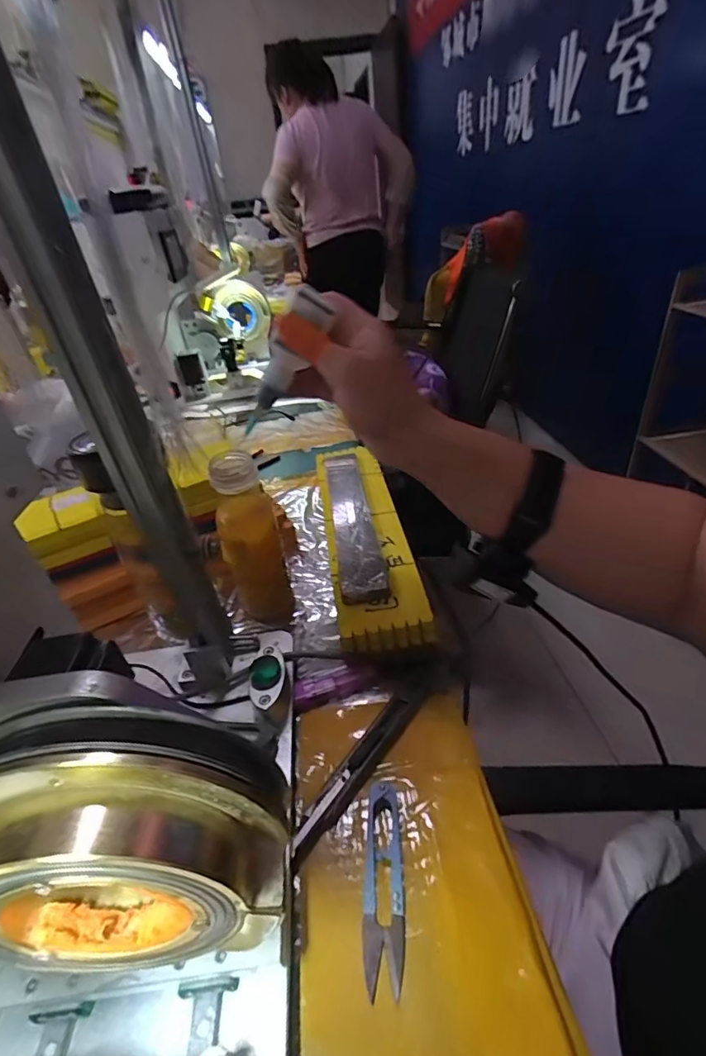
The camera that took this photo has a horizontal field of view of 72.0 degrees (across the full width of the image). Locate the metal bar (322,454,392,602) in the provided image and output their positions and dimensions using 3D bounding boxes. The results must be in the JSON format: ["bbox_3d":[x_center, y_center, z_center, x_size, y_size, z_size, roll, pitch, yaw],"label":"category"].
[{"bbox_3d":[-0.002,-0.022,0.538,0.044,0.016,0.282,-8,35,-2],"label":"metal bar"}]

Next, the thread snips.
[{"bbox_3d":[0.018,0.199,0.279,0.022,0.008,0.101,-2,35,7],"label":"thread snips"}]

